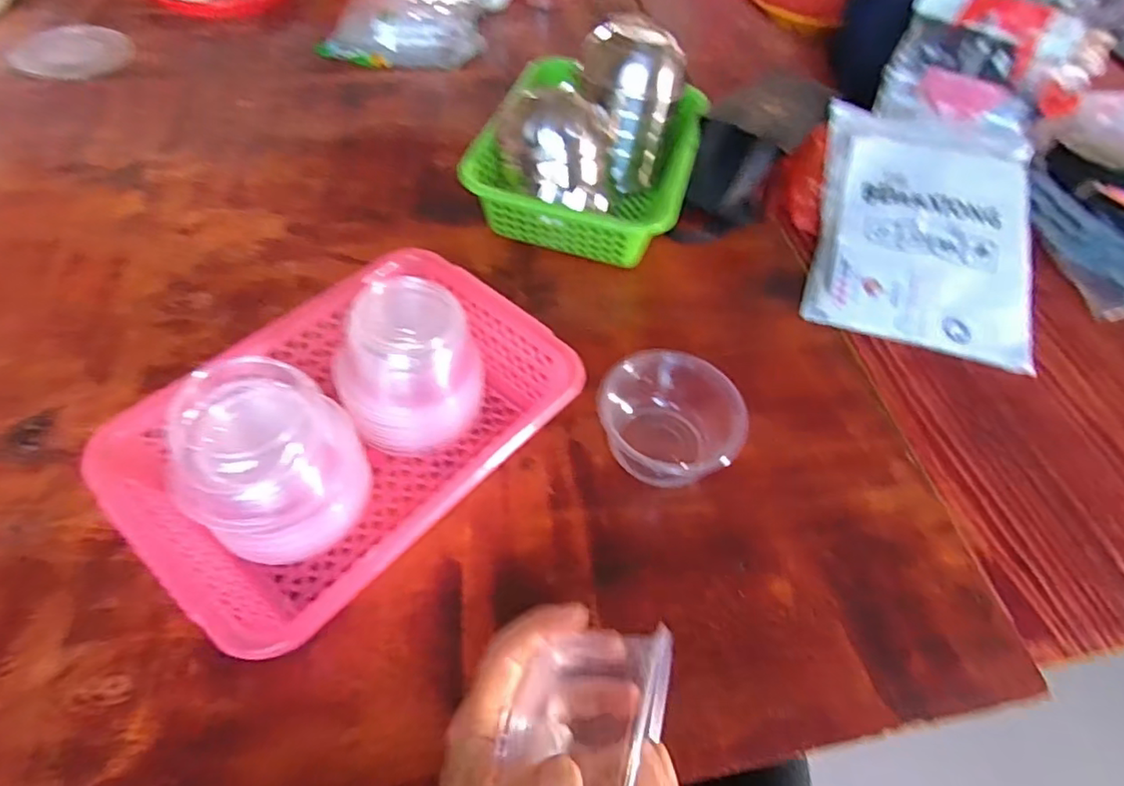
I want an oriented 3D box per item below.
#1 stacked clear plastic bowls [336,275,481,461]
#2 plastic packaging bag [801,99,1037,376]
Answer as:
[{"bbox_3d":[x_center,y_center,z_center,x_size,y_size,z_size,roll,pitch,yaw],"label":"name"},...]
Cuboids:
[{"bbox_3d":[-0.121,-0.019,0.492,0.092,0.113,0.106,37,59,22],"label":"stacked clear plastic bowls"},{"bbox_3d":[0.400,-0.188,0.673,0.223,0.020,0.312,14,70,6],"label":"plastic packaging bag"}]

